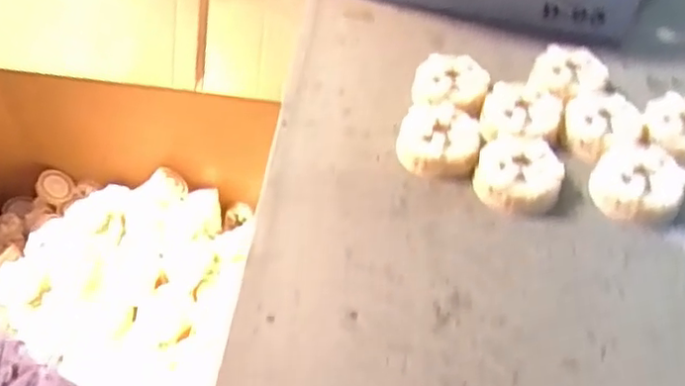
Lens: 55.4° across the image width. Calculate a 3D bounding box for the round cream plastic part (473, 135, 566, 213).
[{"bbox_3d":[0.132,-0.014,0.493,0.062,0.024,0.059,1,46,-1],"label":"round cream plastic part"}]

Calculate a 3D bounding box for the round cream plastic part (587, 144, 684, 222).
[{"bbox_3d":[0.224,-0.010,0.493,0.062,0.021,0.072,30,52,24],"label":"round cream plastic part"}]

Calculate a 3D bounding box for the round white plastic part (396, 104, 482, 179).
[{"bbox_3d":[0.076,-0.041,0.514,0.061,0.031,0.056,1,46,-1],"label":"round white plastic part"}]

